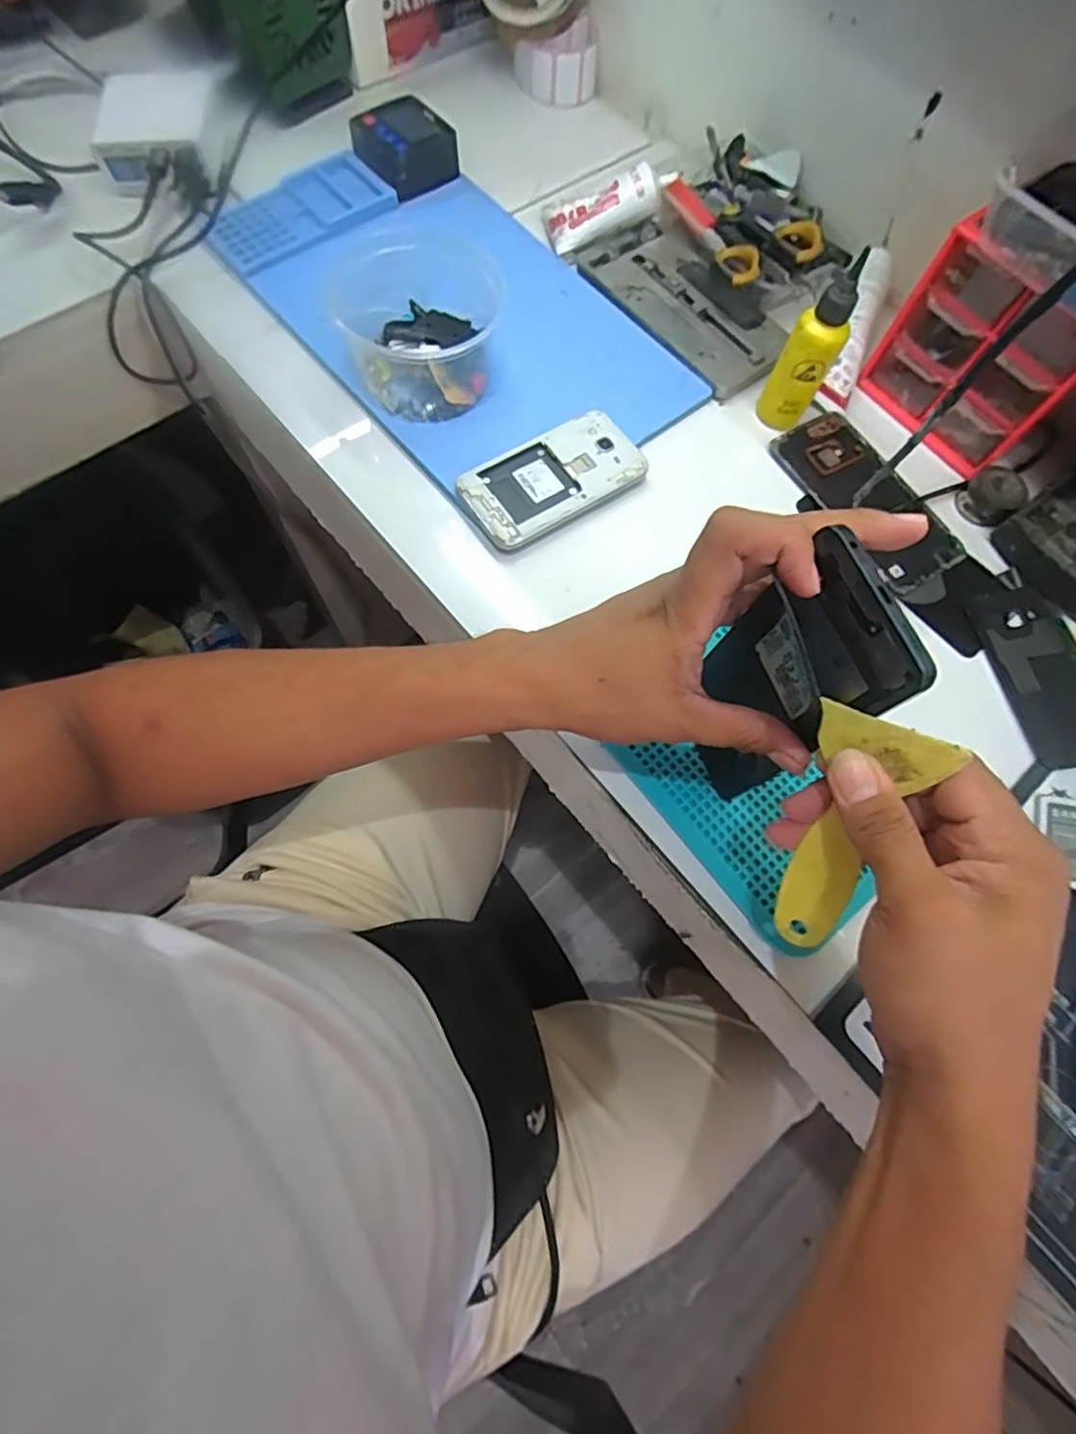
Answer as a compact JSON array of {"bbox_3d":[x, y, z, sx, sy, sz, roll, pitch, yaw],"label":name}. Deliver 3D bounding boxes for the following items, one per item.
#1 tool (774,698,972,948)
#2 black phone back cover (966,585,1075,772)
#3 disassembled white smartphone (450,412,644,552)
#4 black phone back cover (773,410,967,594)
[{"bbox_3d":[0.131,0.055,0.268,0.048,0.121,0.004,26,35,28],"label":"tool"},{"bbox_3d":[0.345,-0.030,0.408,0.065,0.008,0.127,-10,72,-7],"label":"black phone back cover"},{"bbox_3d":[0.011,-0.168,0.426,0.127,0.010,0.065,-33,77,-13],"label":"disassembled white smartphone"},{"bbox_3d":[0.243,-0.162,0.448,0.072,0.007,0.150,-27,74,-12],"label":"black phone back cover"}]

